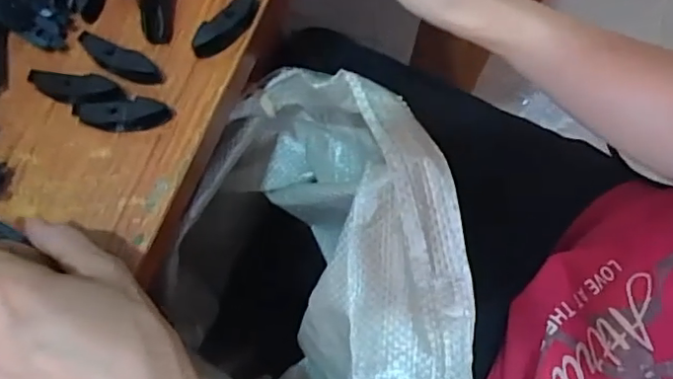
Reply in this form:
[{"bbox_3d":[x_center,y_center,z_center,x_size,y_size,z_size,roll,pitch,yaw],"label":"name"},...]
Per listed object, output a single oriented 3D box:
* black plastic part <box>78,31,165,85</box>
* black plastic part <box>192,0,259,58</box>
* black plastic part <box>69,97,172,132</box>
[{"bbox_3d":[-0.128,-0.075,0.336,0.052,0.015,0.015,27,73,8],"label":"black plastic part"},{"bbox_3d":[-0.066,-0.100,0.345,0.013,0.018,0.052,43,76,12],"label":"black plastic part"},{"bbox_3d":[-0.121,-0.042,0.325,0.054,0.018,0.016,5,71,1],"label":"black plastic part"}]

